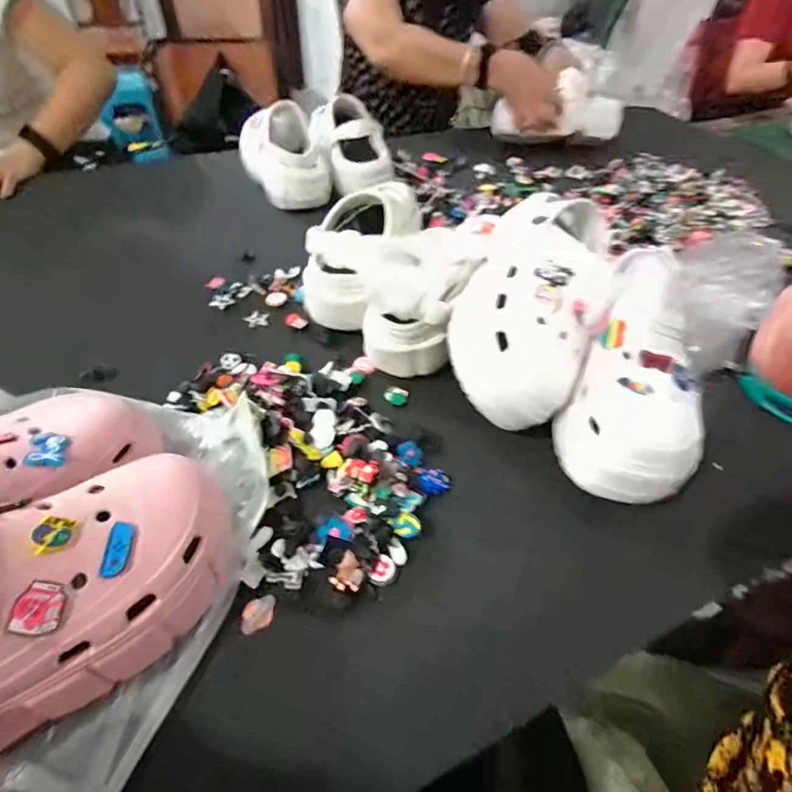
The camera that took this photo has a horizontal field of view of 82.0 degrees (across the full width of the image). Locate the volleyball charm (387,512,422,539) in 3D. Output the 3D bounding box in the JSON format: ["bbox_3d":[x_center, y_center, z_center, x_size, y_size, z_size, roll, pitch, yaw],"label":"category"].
[{"bbox_3d":[0.009,0.106,0.371,0.023,0.004,0.023,1,46,-2],"label":"volleyball charm"}]

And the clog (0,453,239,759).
[{"bbox_3d":[-0.222,0.131,0.266,0.249,0.109,0.098,-32,55,-29],"label":"clog"}]

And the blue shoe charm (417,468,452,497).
[{"bbox_3d":[0.035,0.075,0.408,0.029,0.006,0.032,21,49,17],"label":"blue shoe charm"}]

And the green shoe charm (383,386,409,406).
[{"bbox_3d":[0.000,0.000,0.482,0.025,0.004,0.026,1,46,-2],"label":"green shoe charm"}]

